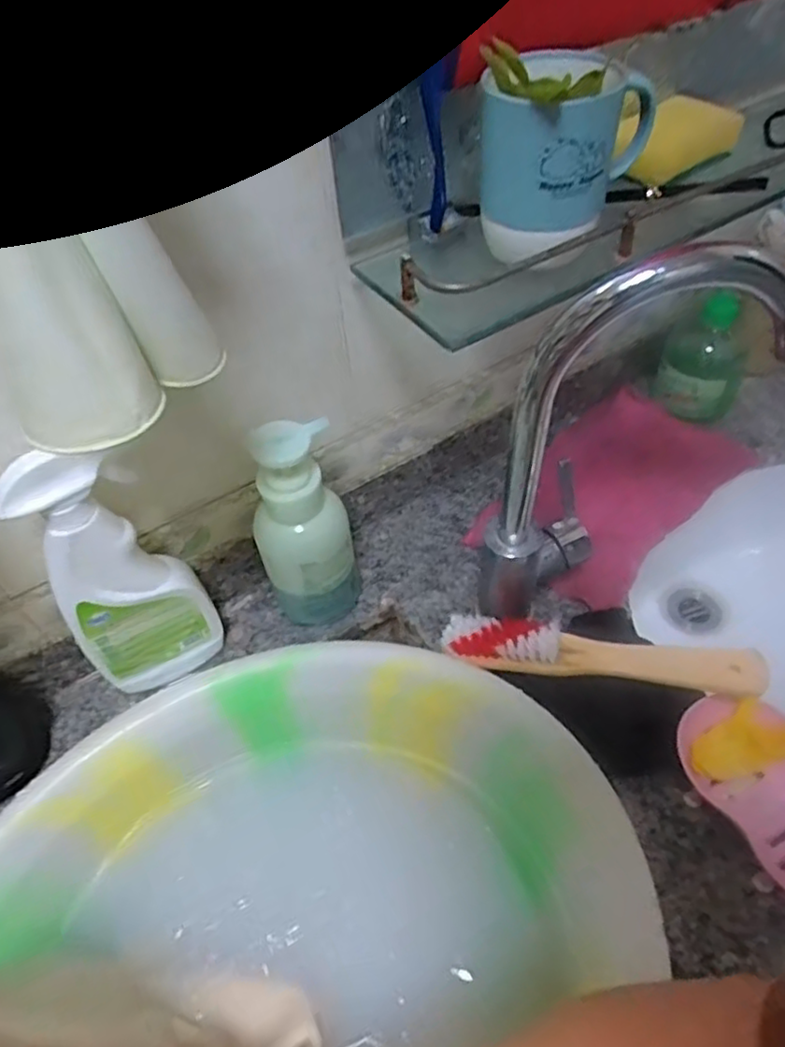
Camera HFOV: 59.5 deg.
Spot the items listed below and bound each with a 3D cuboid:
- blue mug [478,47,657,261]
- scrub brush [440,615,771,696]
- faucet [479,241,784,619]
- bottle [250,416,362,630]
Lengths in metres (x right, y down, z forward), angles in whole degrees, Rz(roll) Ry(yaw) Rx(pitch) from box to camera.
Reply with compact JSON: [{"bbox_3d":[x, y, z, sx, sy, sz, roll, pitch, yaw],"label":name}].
[{"bbox_3d":[0.104,-0.226,0.415,0.070,0.105,0.098,34,61,28],"label":"blue mug"},{"bbox_3d":[0.152,0.099,0.524,0.231,0.029,0.033,3,50,25],"label":"scrub brush"},{"bbox_3d":[0.153,-0.052,0.480,0.188,0.281,0.065,-12,51,-5],"label":"faucet"},{"bbox_3d":[-0.069,0.014,0.547,0.072,0.200,0.062,-15,51,-8],"label":"bottle"}]

